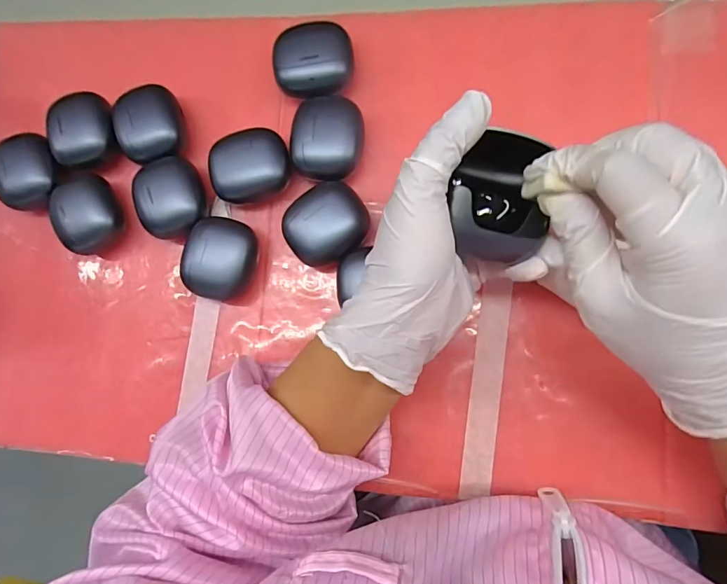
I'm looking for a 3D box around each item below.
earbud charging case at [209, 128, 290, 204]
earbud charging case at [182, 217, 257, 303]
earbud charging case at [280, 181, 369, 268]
[{"bbox_3d":[-0.080,-0.089,0.314,0.054,0.030,0.045,-8,84,7],"label":"earbud charging case"},{"bbox_3d":[-0.100,-0.023,0.310,0.045,0.031,0.056,14,87,9],"label":"earbud charging case"},{"bbox_3d":[-0.025,-0.045,0.302,0.056,0.029,0.048,-45,81,2],"label":"earbud charging case"}]

